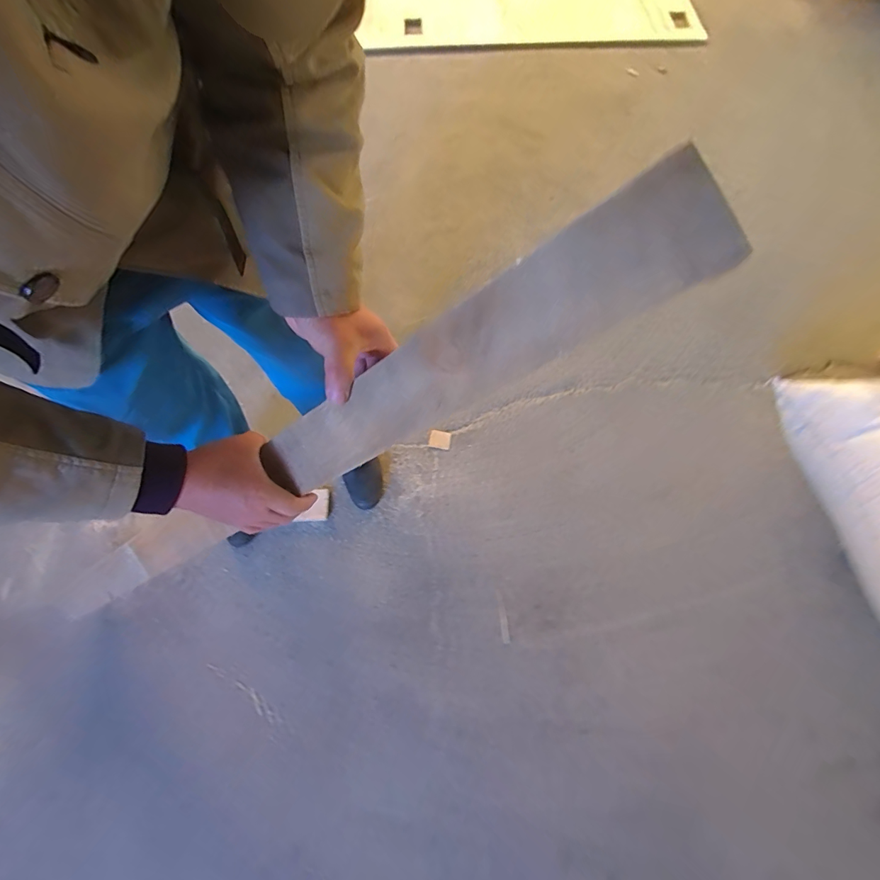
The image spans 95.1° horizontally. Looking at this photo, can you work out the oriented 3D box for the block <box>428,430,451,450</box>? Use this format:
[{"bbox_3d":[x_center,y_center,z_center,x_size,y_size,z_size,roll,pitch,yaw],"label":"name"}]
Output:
[{"bbox_3d":[-0.002,0.000,1.139,0.060,0.006,0.051,9,69,3],"label":"block"}]

